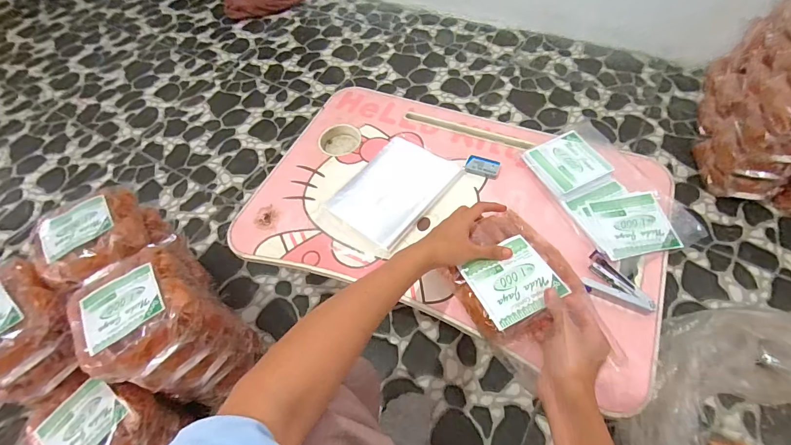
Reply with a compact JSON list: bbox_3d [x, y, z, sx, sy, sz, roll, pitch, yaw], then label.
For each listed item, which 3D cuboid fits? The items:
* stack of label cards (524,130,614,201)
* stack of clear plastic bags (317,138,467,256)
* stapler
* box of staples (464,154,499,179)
[{"bbox_3d":[0.262,-0.090,0.554,0.096,0.017,0.097,-24,60,-10],"label":"stack of label cards"},{"bbox_3d":[-0.010,-0.044,0.574,0.140,0.015,0.209,34,66,22],"label":"stack of clear plastic bags"},{"bbox_3d":[0.287,0.074,0.459,0.079,0.019,0.055,20,62,16],"label":"stapler"},{"bbox_3d":[0.139,-0.090,0.576,0.051,0.008,0.035,16,61,13],"label":"box of staples"}]

